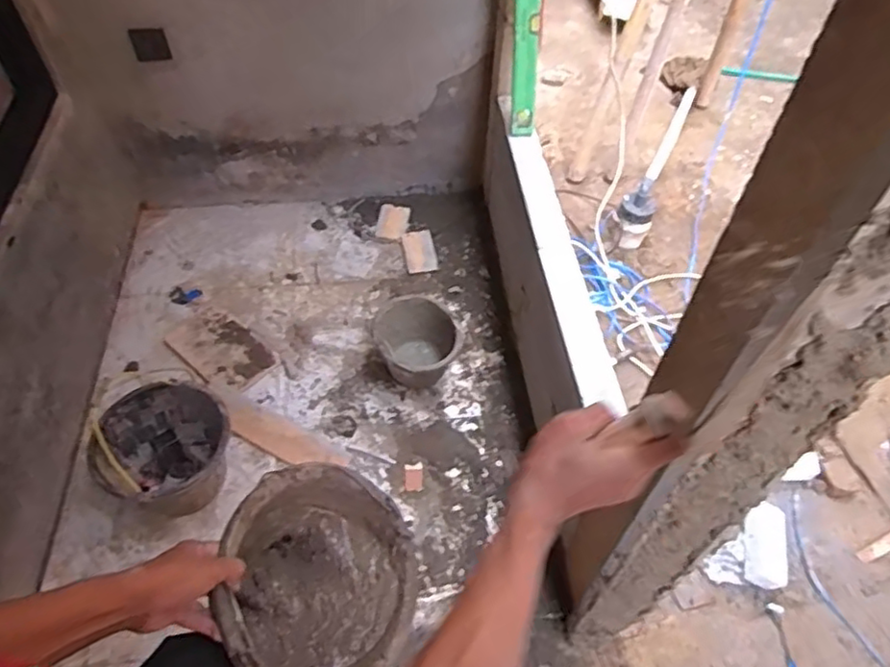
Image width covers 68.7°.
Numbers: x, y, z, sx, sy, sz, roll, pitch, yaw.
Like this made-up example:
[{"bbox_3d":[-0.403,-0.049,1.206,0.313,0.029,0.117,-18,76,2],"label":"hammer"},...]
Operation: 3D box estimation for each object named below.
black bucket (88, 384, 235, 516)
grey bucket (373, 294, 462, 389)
[{"bbox_3d":[-0.615,0.266,1.468,0.268,0.206,0.285,1,52,-1],"label":"black bucket"},{"bbox_3d":[-0.070,0.030,1.704,0.206,0.160,0.243,-7,52,-8],"label":"grey bucket"}]

